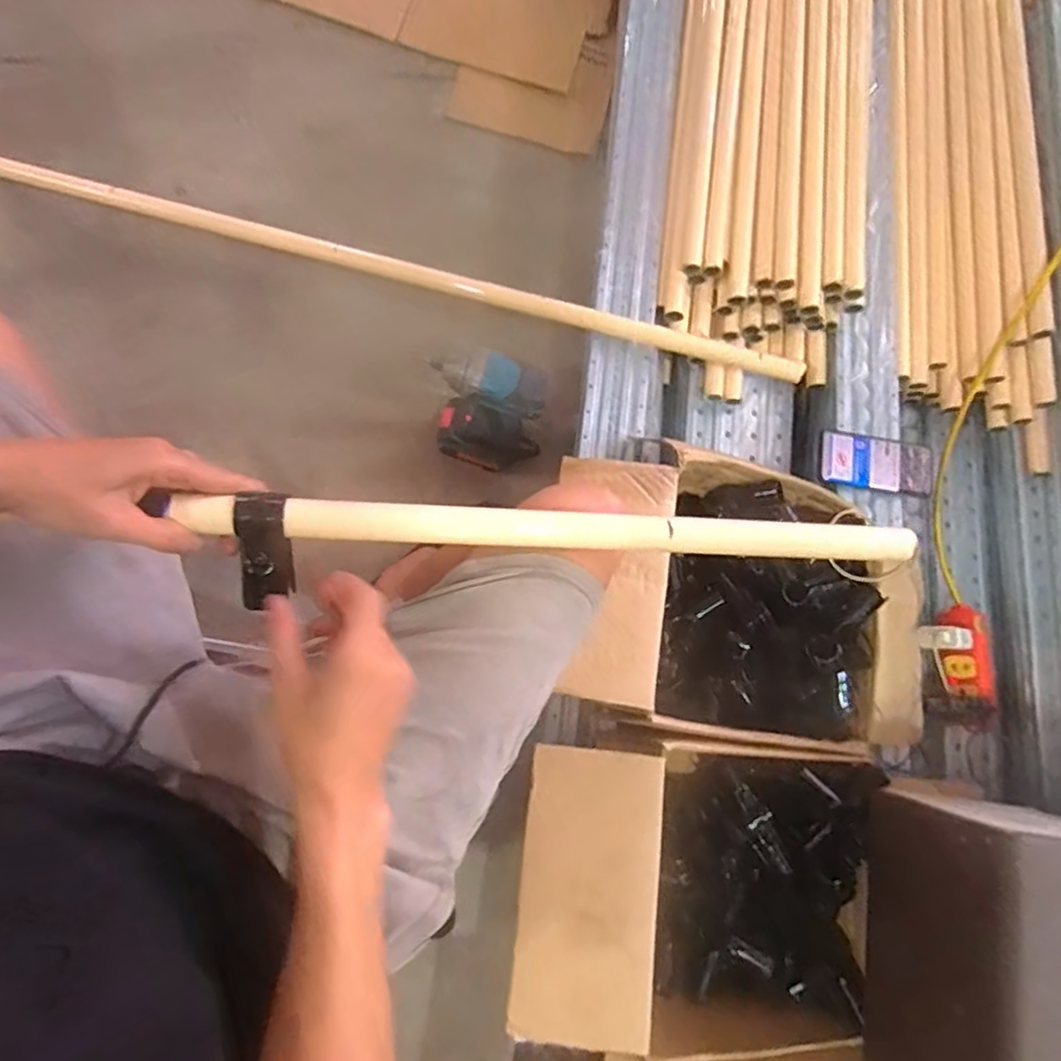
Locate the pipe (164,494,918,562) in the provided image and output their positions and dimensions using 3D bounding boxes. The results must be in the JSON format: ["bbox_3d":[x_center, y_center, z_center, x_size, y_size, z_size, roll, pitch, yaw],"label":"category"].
[{"bbox_3d":[0.030,0.001,0.482,0.532,0.031,0.026,2,77,-8],"label":"pipe"}]

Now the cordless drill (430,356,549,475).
[{"bbox_3d":[-0.057,-0.154,0.870,0.136,0.244,0.076,16,78,-5],"label":"cordless drill"}]

